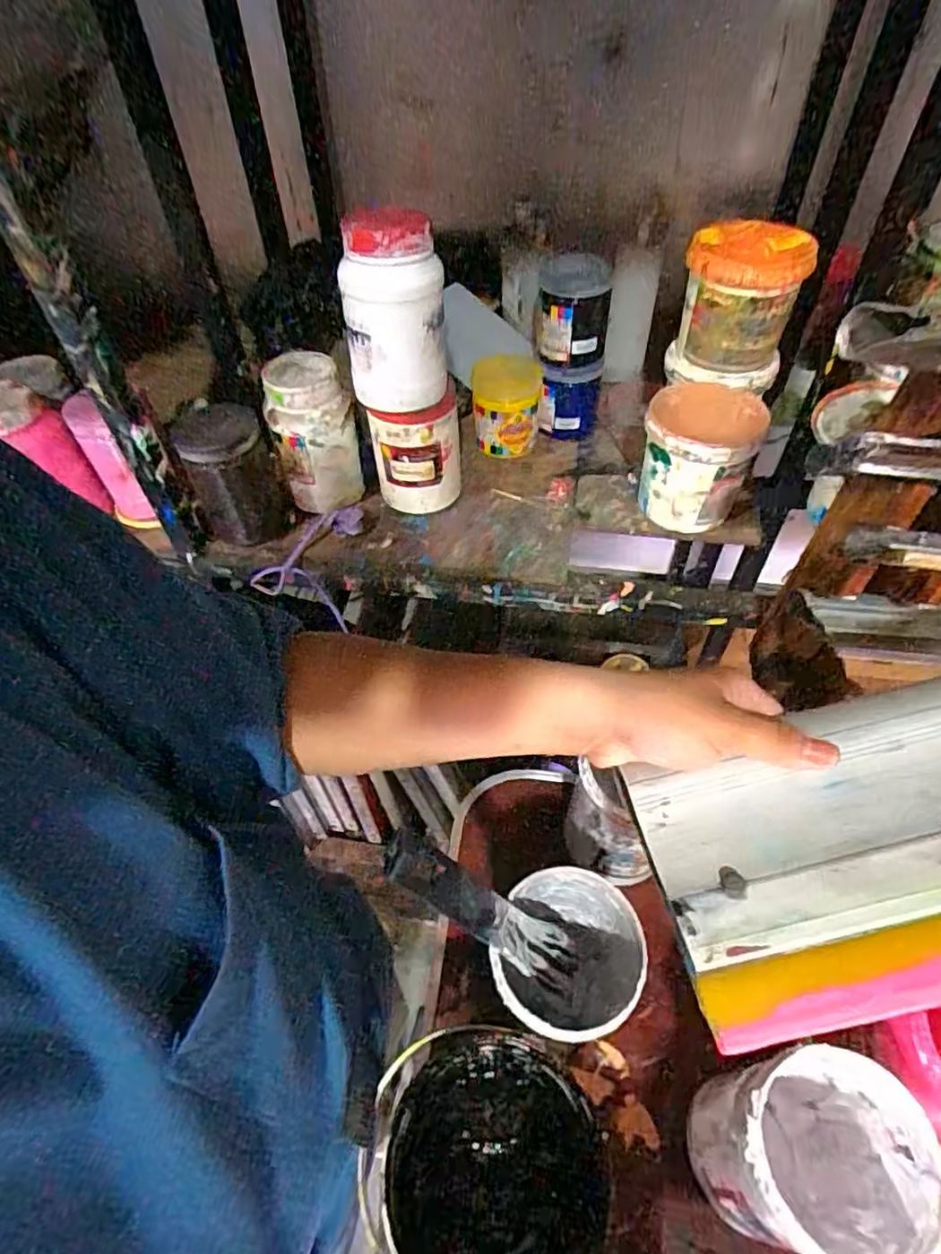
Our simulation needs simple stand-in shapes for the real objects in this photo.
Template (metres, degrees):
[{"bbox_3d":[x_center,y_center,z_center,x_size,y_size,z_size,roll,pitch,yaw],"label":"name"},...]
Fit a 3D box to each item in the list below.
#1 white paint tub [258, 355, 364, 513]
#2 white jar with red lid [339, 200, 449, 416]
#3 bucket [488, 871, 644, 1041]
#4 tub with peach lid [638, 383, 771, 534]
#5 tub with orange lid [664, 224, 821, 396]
[{"bbox_3d":[-0.187,-0.229,0.743,0.095,0.166,0.083,-11,51,-7],"label":"white paint tub"},{"bbox_3d":[-0.076,-0.315,0.614,0.096,0.162,0.088,-6,50,-3],"label":"white jar with red lid"},{"bbox_3d":[0.068,0.241,0.436,0.092,0.132,0.098,-1,50,1],"label":"bucket"},{"bbox_3d":[0.259,-0.195,0.718,0.121,0.116,0.123,-1,50,1],"label":"tub with peach lid"},{"bbox_3d":[0.304,-0.367,0.708,0.124,0.127,0.136,16,53,14],"label":"tub with orange lid"}]

